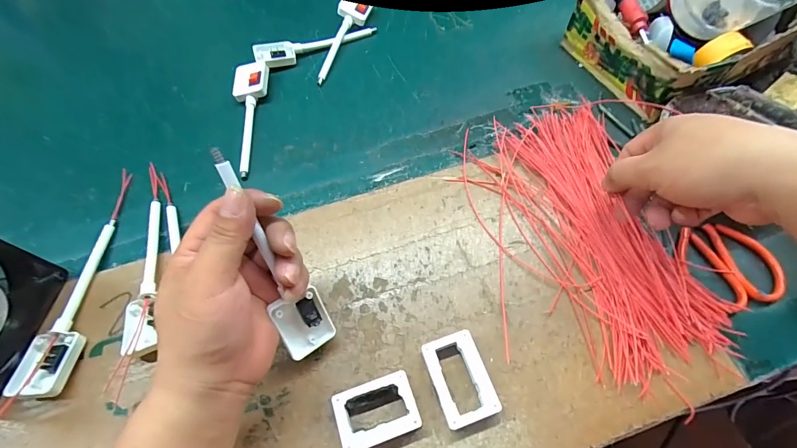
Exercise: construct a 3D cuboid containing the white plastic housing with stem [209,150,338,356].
[{"bbox_3d":[-0.085,0.026,0.258,0.035,0.160,0.020,-22,26,-9],"label":"white plastic housing with stem"}]

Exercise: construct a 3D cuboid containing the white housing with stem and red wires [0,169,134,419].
[{"bbox_3d":[-0.278,0.042,0.334,0.039,0.022,0.218,-3,61,1],"label":"white housing with stem and red wires"}]

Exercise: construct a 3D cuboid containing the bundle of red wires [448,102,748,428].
[{"bbox_3d":[0.157,0.001,0.341,0.167,0.017,0.273,-15,63,-6],"label":"bundle of red wires"}]

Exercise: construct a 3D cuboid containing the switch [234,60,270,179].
[{"bbox_3d":[-0.174,-0.120,0.421,0.037,0.020,0.155,1,62,3],"label":"switch"}]

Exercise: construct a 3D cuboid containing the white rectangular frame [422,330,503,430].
[{"bbox_3d":[0.046,0.116,0.284,0.040,0.016,0.061,-17,62,-7],"label":"white rectangular frame"}]

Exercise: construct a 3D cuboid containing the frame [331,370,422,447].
[{"bbox_3d":[-0.016,0.136,0.274,0.057,0.019,0.040,-18,62,-7],"label":"frame"}]

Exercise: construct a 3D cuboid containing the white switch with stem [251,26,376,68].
[{"bbox_3d":[-0.106,-0.233,0.480,0.151,0.020,0.038,-28,64,-12],"label":"white switch with stem"}]

